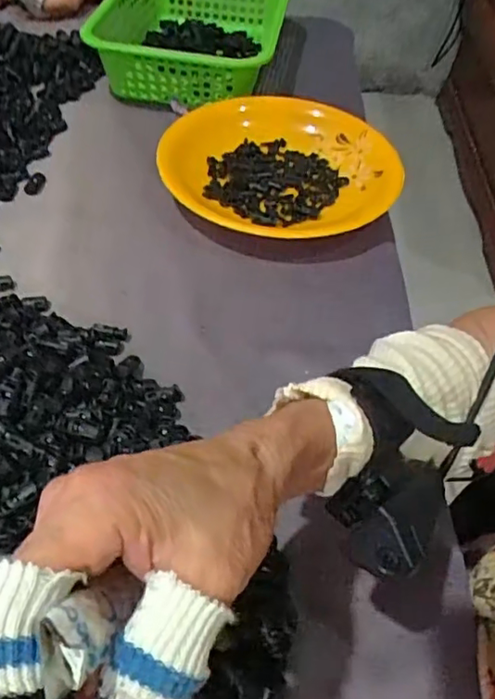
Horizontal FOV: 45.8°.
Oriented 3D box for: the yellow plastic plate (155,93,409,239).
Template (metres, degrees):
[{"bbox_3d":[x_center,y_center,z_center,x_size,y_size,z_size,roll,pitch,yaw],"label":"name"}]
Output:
[{"bbox_3d":[0.033,-0.183,0.601,0.233,0.041,0.213,3,50,-3],"label":"yellow plastic plate"}]

